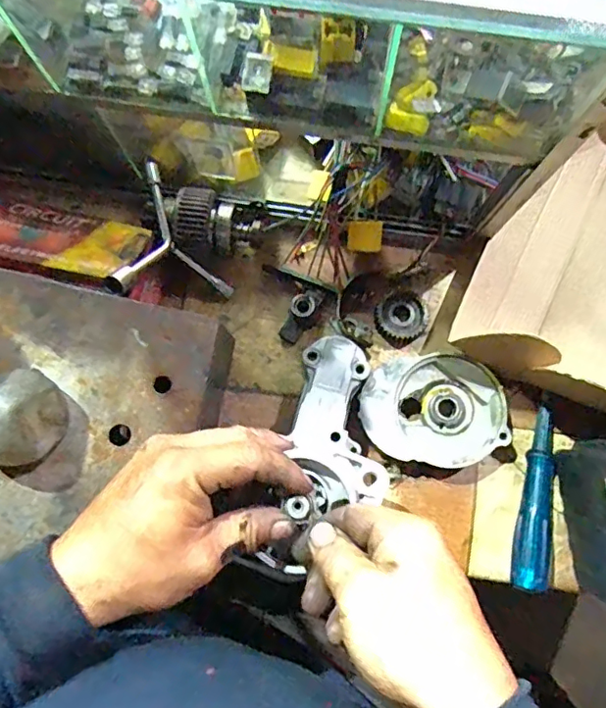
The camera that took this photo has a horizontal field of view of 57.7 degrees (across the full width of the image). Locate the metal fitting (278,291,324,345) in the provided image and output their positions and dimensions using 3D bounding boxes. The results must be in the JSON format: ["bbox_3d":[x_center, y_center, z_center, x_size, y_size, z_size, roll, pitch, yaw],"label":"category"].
[{"bbox_3d":[-0.001,-0.033,0.463,0.021,0.024,0.047,29,81,6],"label":"metal fitting"}]

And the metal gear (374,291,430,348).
[{"bbox_3d":[0.083,-0.031,0.458,0.042,0.012,0.046,0,79,1],"label":"metal gear"}]

